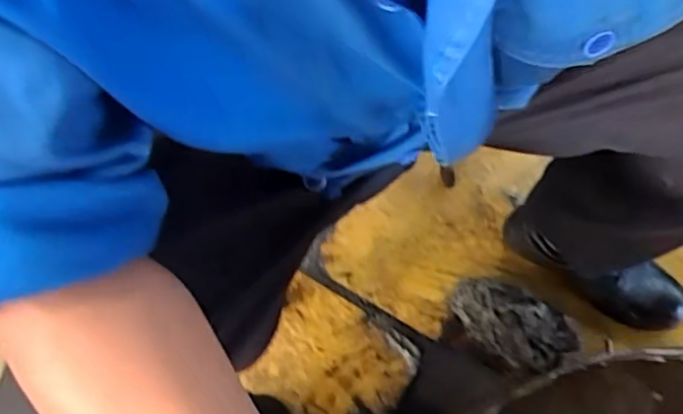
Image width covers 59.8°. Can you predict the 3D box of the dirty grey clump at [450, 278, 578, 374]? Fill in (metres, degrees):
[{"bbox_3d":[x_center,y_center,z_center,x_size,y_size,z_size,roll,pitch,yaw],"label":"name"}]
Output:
[{"bbox_3d":[0.247,0.170,0.865,0.185,0.062,0.106,37,72,18],"label":"dirty grey clump"}]

